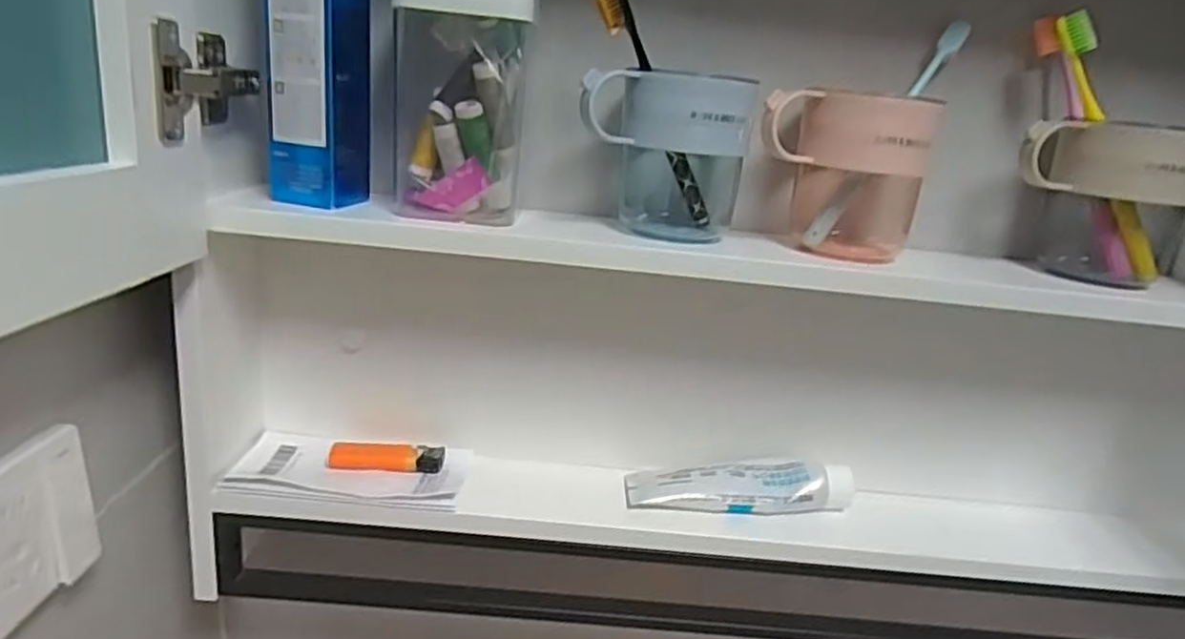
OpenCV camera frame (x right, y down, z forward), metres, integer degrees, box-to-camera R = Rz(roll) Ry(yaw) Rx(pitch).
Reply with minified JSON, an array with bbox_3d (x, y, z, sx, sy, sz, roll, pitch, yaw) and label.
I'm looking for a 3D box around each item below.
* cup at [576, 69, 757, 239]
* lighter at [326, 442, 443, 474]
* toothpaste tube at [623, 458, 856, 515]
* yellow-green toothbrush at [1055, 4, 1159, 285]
[{"bbox_3d":[0.049,-0.107,0.488,0.099,0.103,0.096,8,18,7],"label":"cup"},{"bbox_3d":[-0.149,0.101,0.537,0.081,0.015,0.024,3,18,-10],"label":"lighter"},{"bbox_3d":[0.109,0.120,0.549,0.164,0.030,0.048,5,18,-3],"label":"toothpaste tube"},{"bbox_3d":[0.333,-0.108,0.474,0.017,0.178,0.016,-20,9,20],"label":"yellow-green toothbrush"}]

